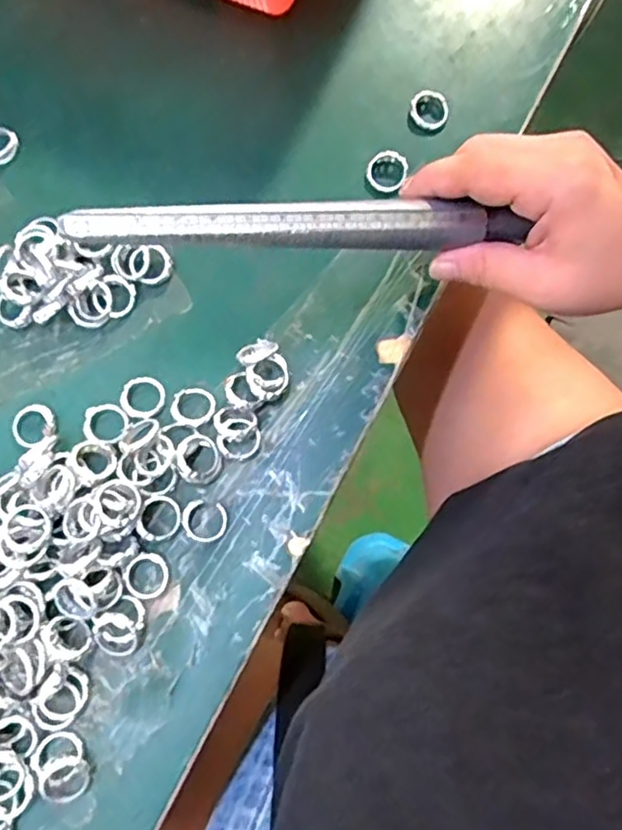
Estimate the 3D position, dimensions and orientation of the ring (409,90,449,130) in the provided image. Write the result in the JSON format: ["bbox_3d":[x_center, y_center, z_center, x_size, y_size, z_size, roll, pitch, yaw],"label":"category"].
[{"bbox_3d":[0.067,-0.172,0.355,0.022,0.004,0.021,0,78,0],"label":"ring"}]

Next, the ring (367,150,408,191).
[{"bbox_3d":[0.042,-0.135,0.349,0.021,0.004,0.022,0,78,0],"label":"ring"}]

